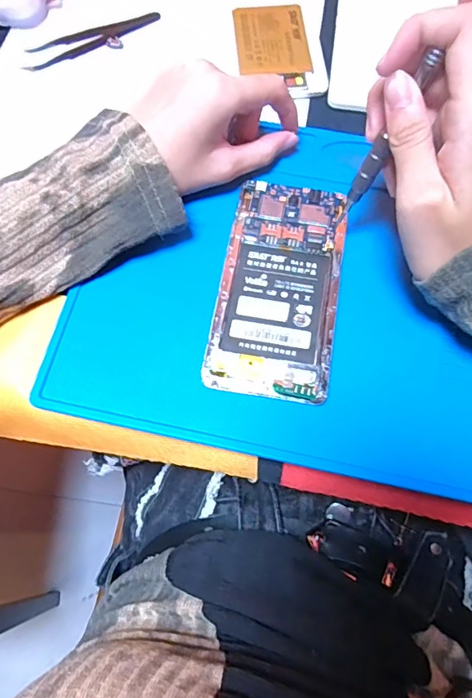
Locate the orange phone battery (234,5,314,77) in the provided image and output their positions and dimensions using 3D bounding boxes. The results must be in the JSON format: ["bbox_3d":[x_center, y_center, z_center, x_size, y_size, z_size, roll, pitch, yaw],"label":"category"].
[{"bbox_3d":[0.028,-0.239,0.361,0.054,0.005,0.071,-5,70,-1],"label":"orange phone battery"}]

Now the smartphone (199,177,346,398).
[{"bbox_3d":[0.026,-0.039,0.281,0.070,0.007,0.139,9,70,4],"label":"smartphone"}]

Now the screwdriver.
[{"bbox_3d":[0.074,-0.101,0.238,0.006,0.096,0.008,-30,71,-31],"label":"screwdriver"}]

